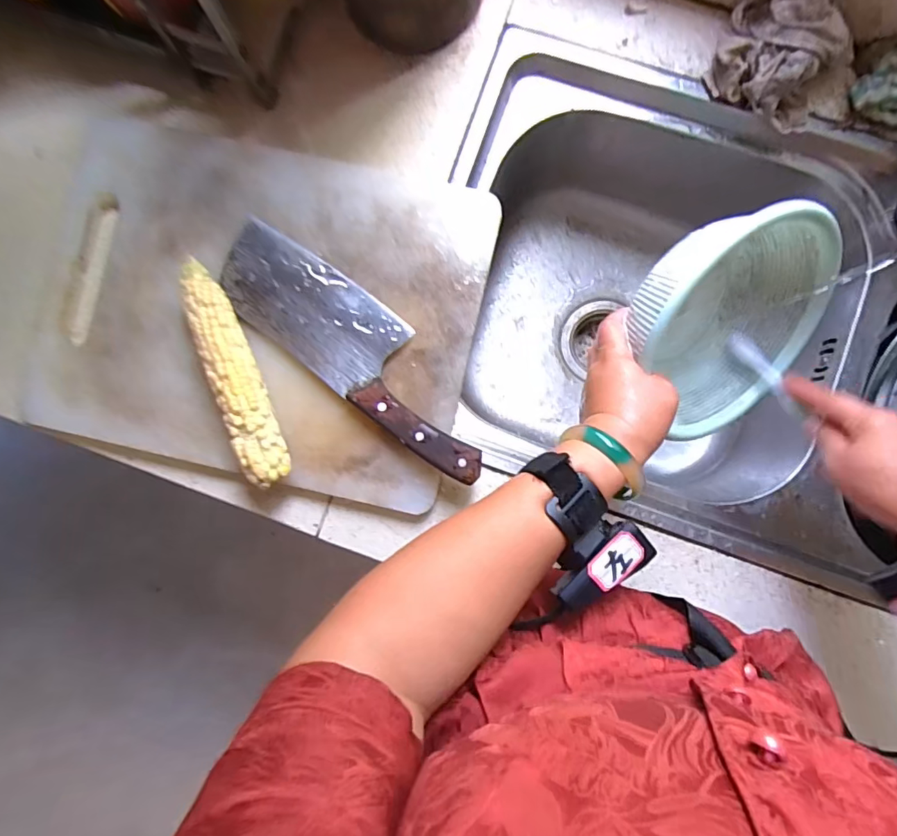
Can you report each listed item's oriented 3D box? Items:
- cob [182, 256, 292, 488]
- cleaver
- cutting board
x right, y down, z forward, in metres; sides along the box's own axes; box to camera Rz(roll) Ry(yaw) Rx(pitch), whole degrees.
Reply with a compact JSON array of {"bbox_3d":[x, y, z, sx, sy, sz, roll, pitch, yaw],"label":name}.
[{"bbox_3d":[-0.181,-0.037,0.427,0.036,0.040,0.194,-22,87,3],"label":"cob"},{"bbox_3d":[-0.079,-0.064,0.434,0.289,0.022,0.084,37,86,5],"label":"cleaver"},{"bbox_3d":[-0.174,-0.100,0.449,0.390,0.012,0.295,13,89,4],"label":"cutting board"}]

